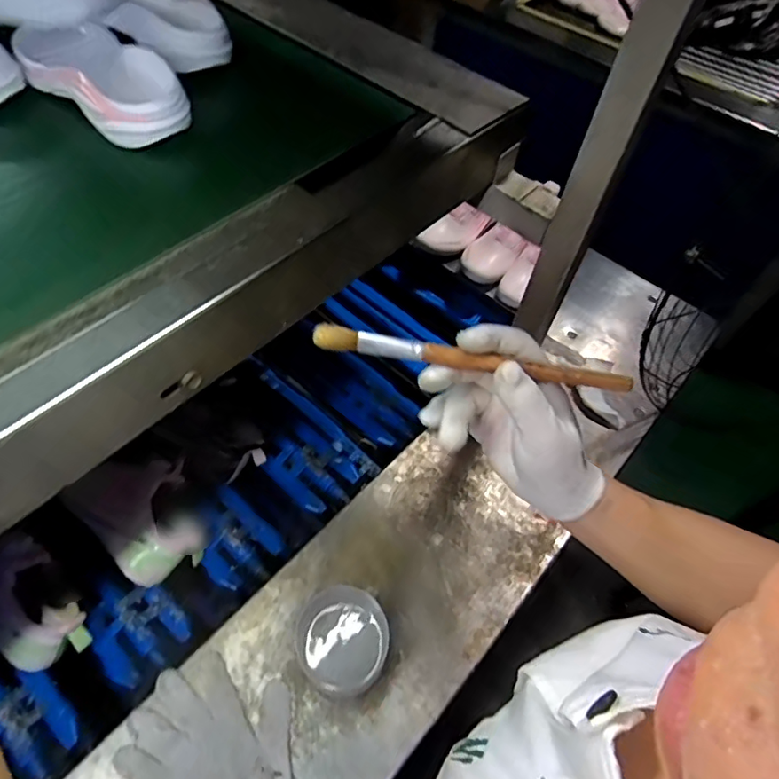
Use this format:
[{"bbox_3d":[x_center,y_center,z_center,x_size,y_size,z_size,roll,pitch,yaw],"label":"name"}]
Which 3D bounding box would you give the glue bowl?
[{"bbox_3d":[-0.050,0.269,0.573,0.093,0.056,0.096,2,56,-4],"label":"glue bowl"}]

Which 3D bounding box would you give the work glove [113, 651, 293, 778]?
[{"bbox_3d":[-0.159,0.360,0.529,0.197,0.016,0.138,32,58,18],"label":"work glove"}]

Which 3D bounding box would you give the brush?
[{"bbox_3d":[0.050,-0.018,0.322,0.190,0.013,0.009,9,54,0],"label":"brush"}]

